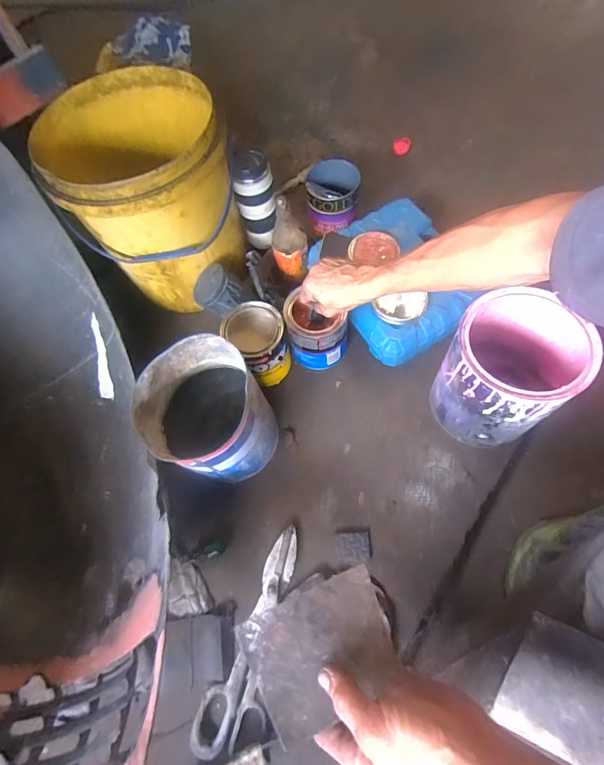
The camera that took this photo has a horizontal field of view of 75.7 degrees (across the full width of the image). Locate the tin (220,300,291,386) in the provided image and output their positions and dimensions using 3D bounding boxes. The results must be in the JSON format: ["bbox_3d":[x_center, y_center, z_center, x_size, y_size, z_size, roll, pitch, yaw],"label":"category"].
[{"bbox_3d":[-0.073,-0.063,0.680,0.094,0.124,0.102,-2,66,5],"label":"tin"}]

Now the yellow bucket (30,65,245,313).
[{"bbox_3d":[-0.253,-0.321,0.684,0.254,0.271,0.281,-24,66,-5],"label":"yellow bucket"}]

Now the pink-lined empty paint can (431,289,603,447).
[{"bbox_3d":[0.285,-0.007,0.576,0.151,0.214,0.152,-2,66,5],"label":"pink-lined empty paint can"}]

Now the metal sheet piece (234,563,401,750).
[{"bbox_3d":[0.017,0.209,0.317,0.115,0.005,0.084,-26,54,-16],"label":"metal sheet piece"}]

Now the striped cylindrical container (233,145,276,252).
[{"bbox_3d":[-0.088,-0.349,0.739,0.073,0.179,0.064,-20,65,-3],"label":"striped cylindrical container"}]

